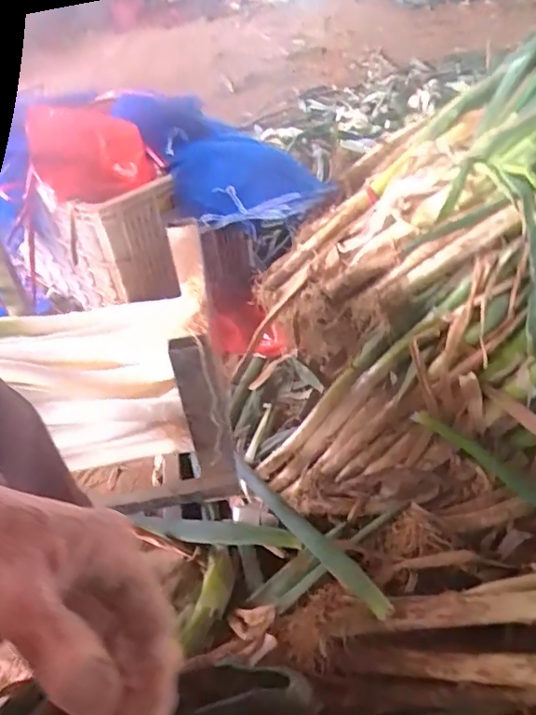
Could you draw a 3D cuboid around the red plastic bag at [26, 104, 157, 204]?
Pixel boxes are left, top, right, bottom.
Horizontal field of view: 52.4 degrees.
[{"bbox_3d":[-0.324,-0.370,0.988,0.196,0.128,0.133,-20,43,-15],"label":"red plastic bag"}]

